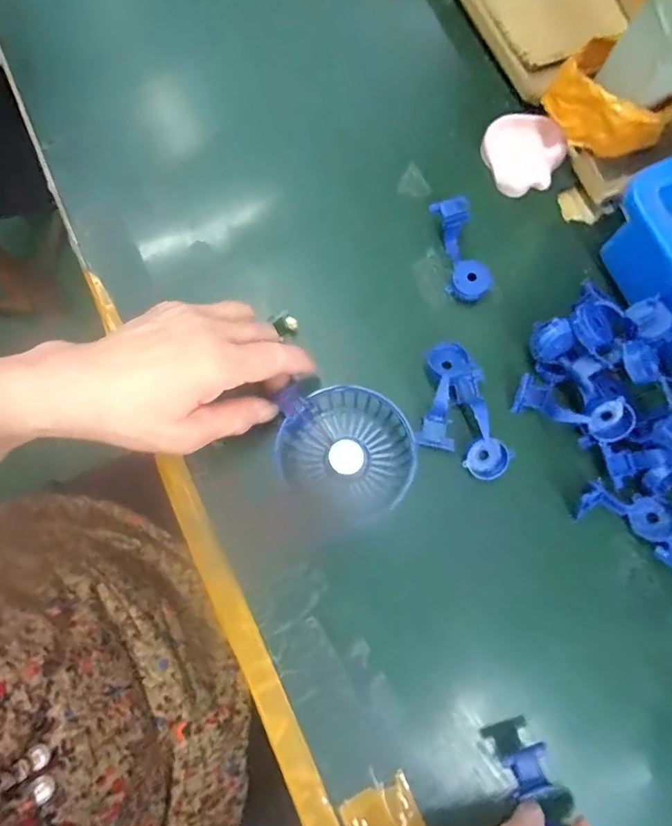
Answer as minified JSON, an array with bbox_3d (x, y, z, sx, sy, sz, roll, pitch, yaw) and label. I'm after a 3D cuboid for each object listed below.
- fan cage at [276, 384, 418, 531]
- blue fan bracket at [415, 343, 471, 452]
[{"bbox_3d":[0.006,0.029,0.340,0.088,0.035,0.091,0,78,-2],"label":"fan cage"},{"bbox_3d":[0.075,-0.014,0.343,0.028,0.021,0.076,13,78,1],"label":"blue fan bracket"}]

